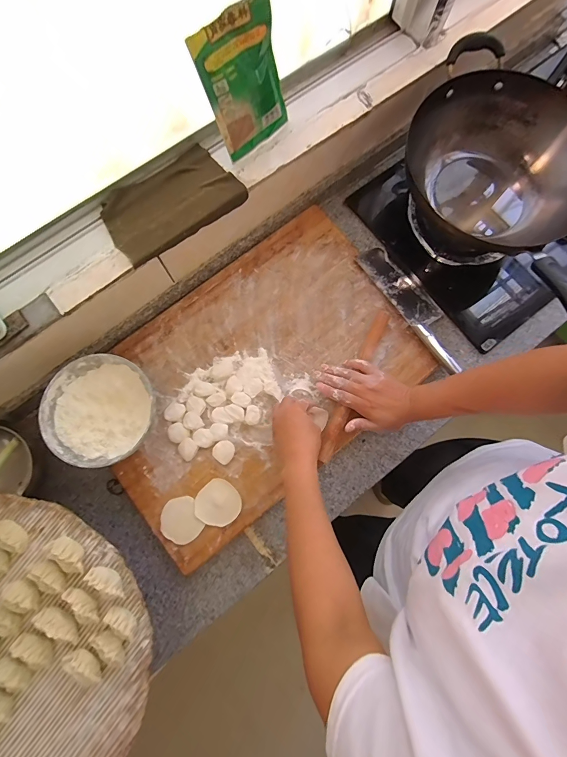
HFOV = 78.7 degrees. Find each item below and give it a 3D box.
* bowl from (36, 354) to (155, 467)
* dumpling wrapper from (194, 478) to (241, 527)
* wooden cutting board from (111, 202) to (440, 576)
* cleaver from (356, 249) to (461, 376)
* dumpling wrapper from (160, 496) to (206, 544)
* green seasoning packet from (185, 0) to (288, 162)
[{"bbox_3d":[-0.289,0.053,0.570,0.170,0.074,0.166,0,79,1],"label":"bowl"},{"bbox_3d":[-0.108,0.208,0.573,0.070,0.004,0.070,1,83,-5],"label":"dumpling wrapper"},{"bbox_3d":[-0.053,-0.010,0.626,0.570,0.042,0.384,-38,81,-6],"label":"wooden cutting board"},{"bbox_3d":[0.245,-0.135,0.652,0.084,0.024,0.274,-30,77,-30],"label":"cleaver"},{"bbox_3d":[-0.170,0.234,0.569,0.063,0.004,0.069,-25,80,-4],"label":"dumpling wrapper"},{"bbox_3d":[-0.053,-0.417,0.493,0.117,0.153,0.015,-40,62,-5],"label":"green seasoning packet"}]

